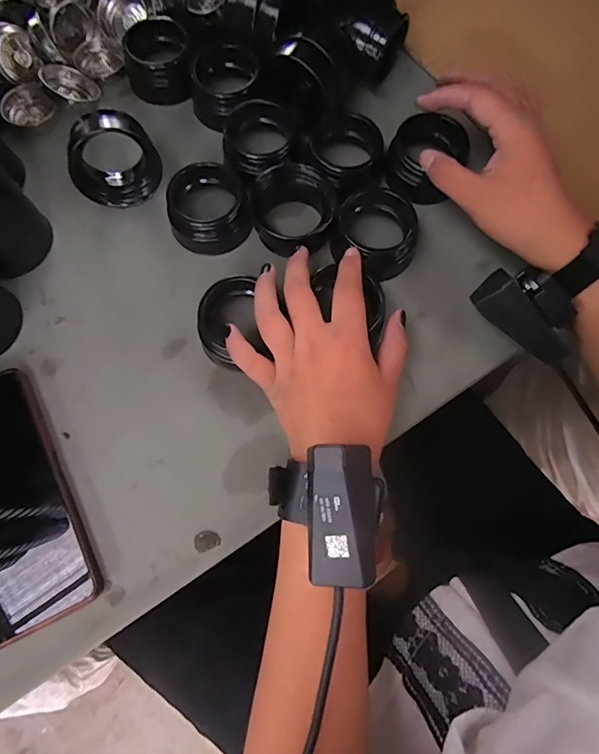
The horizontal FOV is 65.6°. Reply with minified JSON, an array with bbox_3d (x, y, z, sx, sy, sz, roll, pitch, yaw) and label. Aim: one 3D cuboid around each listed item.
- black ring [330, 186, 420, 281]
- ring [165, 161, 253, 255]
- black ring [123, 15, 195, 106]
[{"bbox_3d":[0.059,-0.109,0.352,0.063,0.027,0.068,0,76,-1],"label":"black ring"},{"bbox_3d":[-0.069,-0.128,0.351,0.058,0.037,0.055,0,73,-1],"label":"ring"},{"bbox_3d":[-0.119,-0.267,0.396,0.056,0.035,0.059,0,73,-1],"label":"black ring"}]

